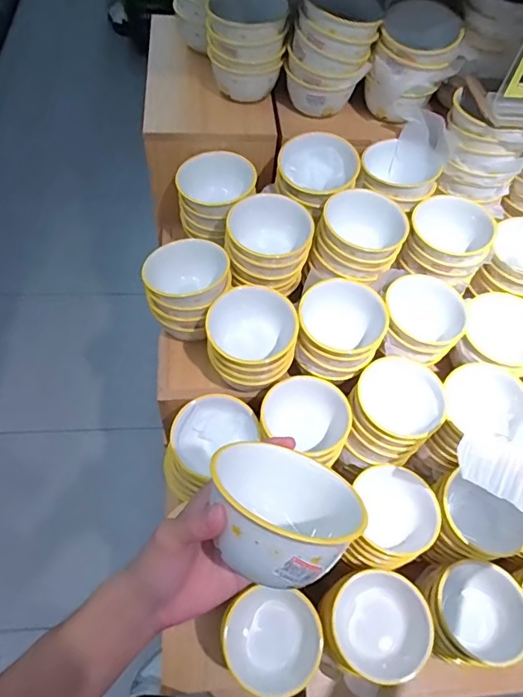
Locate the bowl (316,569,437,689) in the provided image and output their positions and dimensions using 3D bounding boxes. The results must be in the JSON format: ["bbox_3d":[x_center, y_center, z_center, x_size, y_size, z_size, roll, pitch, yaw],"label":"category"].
[{"bbox_3d":[0.145,0.338,0.600,0.132,0.049,0.119,-16,62,-15],"label":"bowl"}]

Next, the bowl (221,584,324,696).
[{"bbox_3d":[0.012,0.361,0.604,0.119,0.050,0.114,3,58,-5],"label":"bowl"}]

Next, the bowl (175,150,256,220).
[{"bbox_3d":[-0.070,-0.245,0.733,0.108,0.059,0.108,3,58,-5],"label":"bowl"}]

